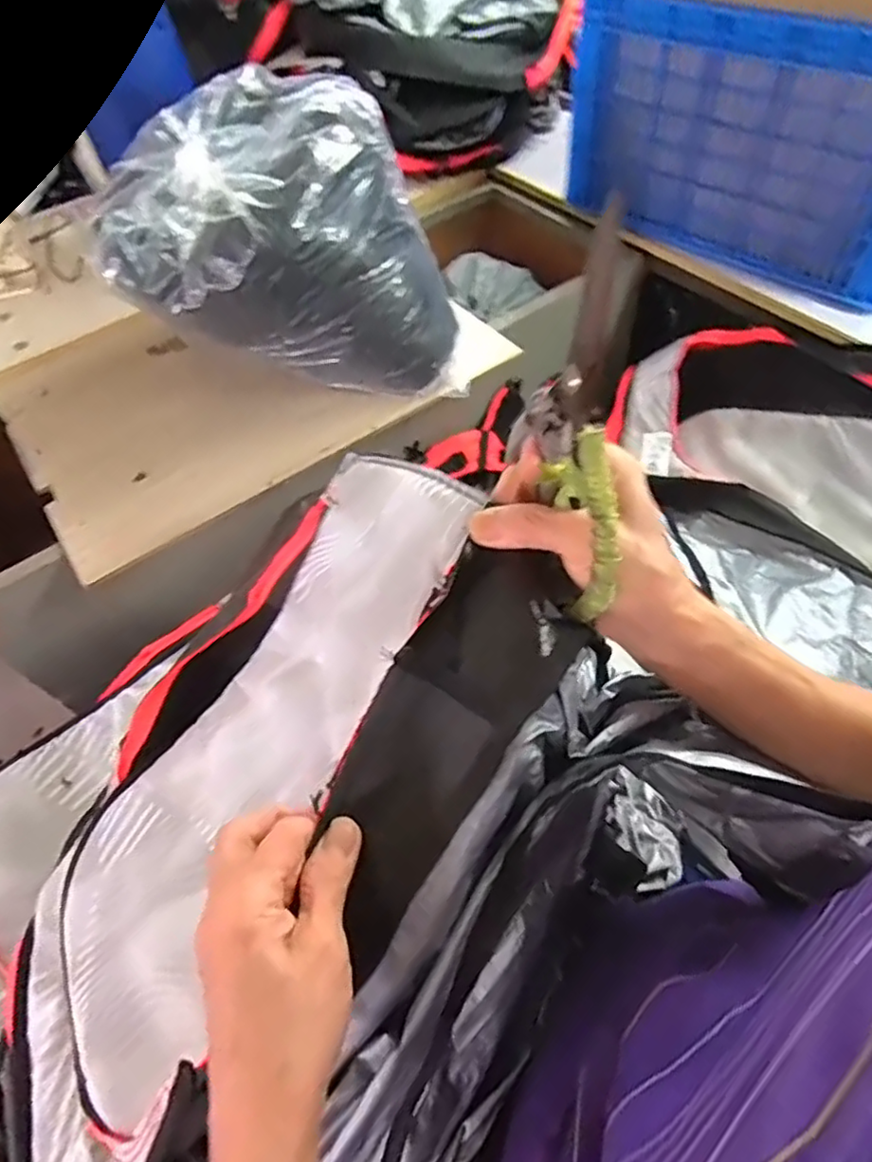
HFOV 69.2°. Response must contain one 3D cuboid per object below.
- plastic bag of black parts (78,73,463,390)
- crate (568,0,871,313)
[{"bbox_3d":[-0.203,-0.450,0.872,0.427,0.301,0.301,-5,55,2],"label":"plastic bag of black parts"},{"bbox_3d":[0.525,-0.702,0.955,0.314,0.307,0.578,-40,61,-20],"label":"crate"}]

